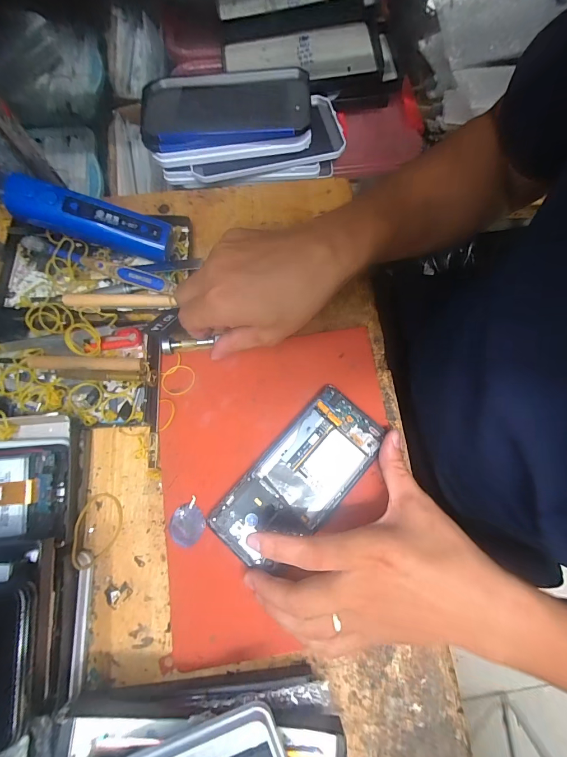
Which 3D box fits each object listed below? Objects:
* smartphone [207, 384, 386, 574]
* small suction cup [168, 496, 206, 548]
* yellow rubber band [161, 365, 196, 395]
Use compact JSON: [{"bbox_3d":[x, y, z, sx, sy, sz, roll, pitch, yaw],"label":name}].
[{"bbox_3d":[0.014,0.081,0.280,0.157,0.008,0.075,-41,80,-11],"label":"smartphone"},{"bbox_3d":[-0.080,0.120,0.274,0.031,0.004,0.030,0,76,0],"label":"small suction cup"},{"bbox_3d":[-0.096,0.002,0.303,0.031,0.004,0.026,-39,79,-9],"label":"yellow rubber band"}]

